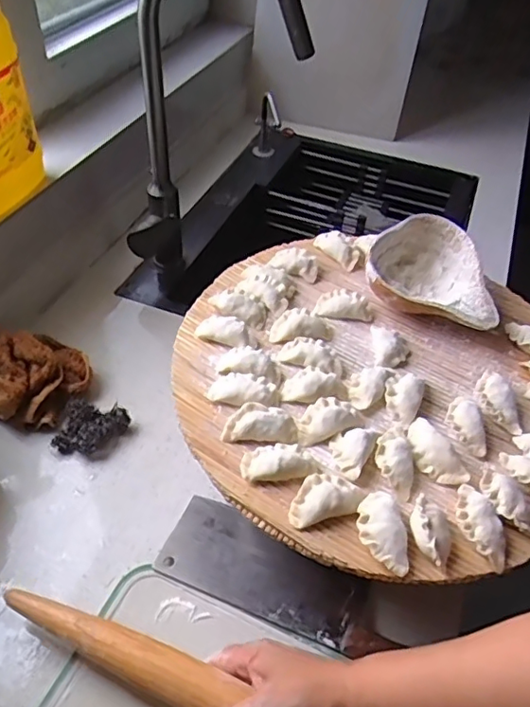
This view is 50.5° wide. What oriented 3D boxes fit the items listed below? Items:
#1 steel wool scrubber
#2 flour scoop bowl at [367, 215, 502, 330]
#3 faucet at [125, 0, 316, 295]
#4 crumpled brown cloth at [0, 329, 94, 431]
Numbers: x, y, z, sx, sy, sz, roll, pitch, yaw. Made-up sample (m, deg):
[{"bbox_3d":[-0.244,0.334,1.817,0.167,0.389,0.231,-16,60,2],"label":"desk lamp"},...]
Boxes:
[{"bbox_3d":[-0.194,0.085,0.629,0.072,0.029,0.058,9,46,3],"label":"steel wool scrubber"},{"bbox_3d":[0.187,-0.085,0.628,0.145,0.073,0.124,16,48,10],"label":"flour scoop bowl"},{"bbox_3d":[-0.067,-0.263,0.720,0.215,0.454,0.077,5,47,-1],"label":"faucet"},{"bbox_3d":[-0.274,0.023,0.650,0.121,0.074,0.118,17,47,11],"label":"crumpled brown cloth"}]

